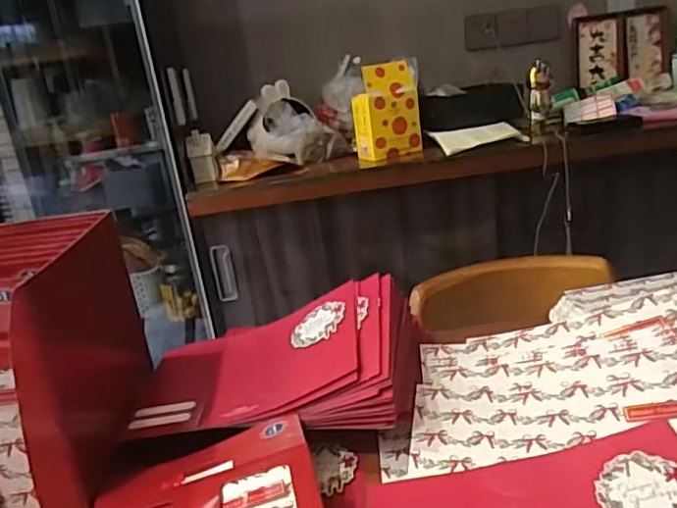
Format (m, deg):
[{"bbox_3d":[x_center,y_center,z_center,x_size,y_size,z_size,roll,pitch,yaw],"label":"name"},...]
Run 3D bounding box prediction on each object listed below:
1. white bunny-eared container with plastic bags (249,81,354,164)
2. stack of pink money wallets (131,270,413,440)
[{"bbox_3d":[-0.098,-0.311,1.393,0.203,0.176,0.098,1,22,25],"label":"white bunny-eared container with plastic bags"},{"bbox_3d":[-0.070,0.110,0.624,0.296,0.093,0.174,-3,20,12],"label":"stack of pink money wallets"}]

